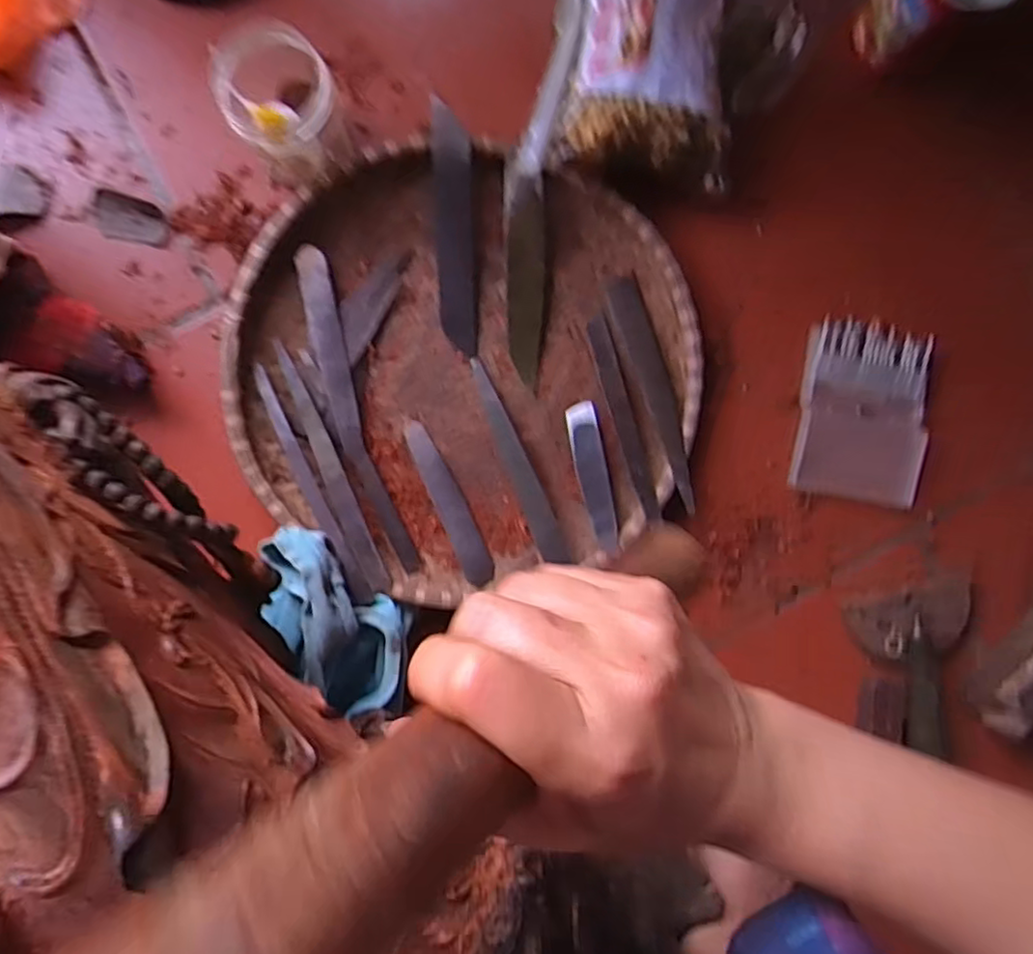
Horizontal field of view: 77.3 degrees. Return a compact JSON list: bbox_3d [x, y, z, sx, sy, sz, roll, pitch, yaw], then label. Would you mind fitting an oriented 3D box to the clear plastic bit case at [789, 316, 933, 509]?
[{"bbox_3d":[0.273,-0.052,0.511,0.097,0.019,0.136,11,87,-4],"label":"clear plastic bit case"}]

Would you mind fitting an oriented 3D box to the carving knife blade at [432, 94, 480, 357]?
[{"bbox_3d":[-0.046,-0.184,0.488,0.029,0.009,0.177,-4,97,-4],"label":"carving knife blade"}]

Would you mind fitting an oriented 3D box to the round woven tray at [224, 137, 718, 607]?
[{"bbox_3d":[-0.034,-0.082,0.482,0.332,0.037,0.310,0,88,-4],"label":"round woven tray"}]

